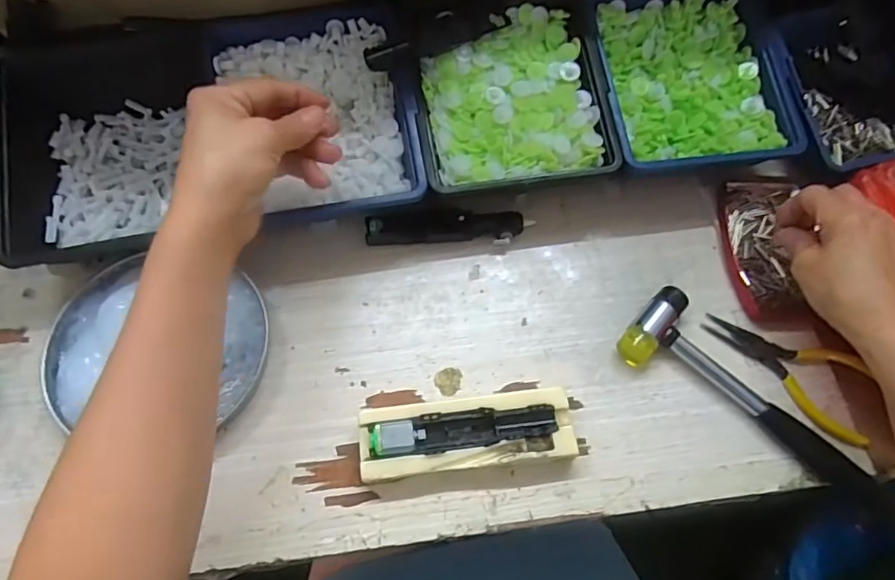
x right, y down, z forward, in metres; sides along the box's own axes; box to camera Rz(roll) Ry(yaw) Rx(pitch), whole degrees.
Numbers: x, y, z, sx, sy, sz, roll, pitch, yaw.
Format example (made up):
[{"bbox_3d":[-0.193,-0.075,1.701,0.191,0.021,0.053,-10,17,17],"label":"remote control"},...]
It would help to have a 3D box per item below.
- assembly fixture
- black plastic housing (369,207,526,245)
[{"bbox_3d":[0.013,0.095,0.365,0.137,0.030,0.045,-5,66,-4],"label":"assembly fixture"},{"bbox_3d":[-0.002,-0.049,0.428,0.119,0.013,0.023,-5,66,-4],"label":"black plastic housing"}]

